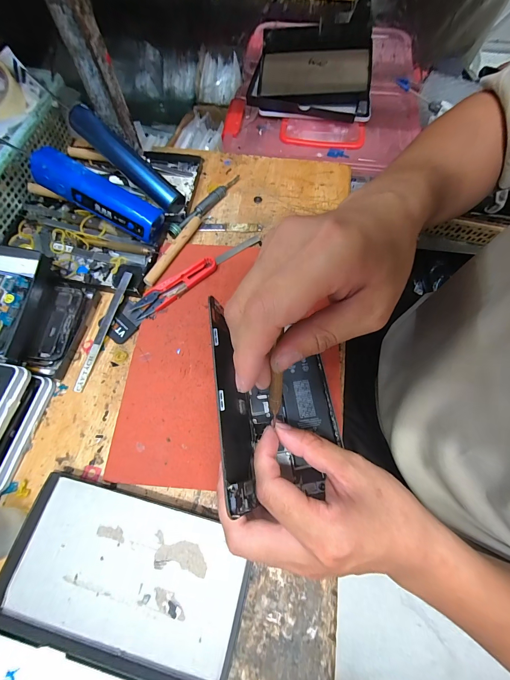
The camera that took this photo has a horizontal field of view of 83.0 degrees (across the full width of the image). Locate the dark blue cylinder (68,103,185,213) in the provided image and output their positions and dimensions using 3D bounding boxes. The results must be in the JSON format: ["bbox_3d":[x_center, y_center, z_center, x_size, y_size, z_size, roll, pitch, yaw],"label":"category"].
[{"bbox_3d":[-0.151,-0.212,0.341,0.155,0.024,0.027,41,70,-5],"label":"dark blue cylinder"}]

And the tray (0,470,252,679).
[{"bbox_3d":[-0.094,0.172,0.218,0.172,0.015,0.099,14,68,5],"label":"tray"}]

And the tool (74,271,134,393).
[{"bbox_3d":[-0.152,-0.011,0.291,0.008,0.004,0.128,20,76,-15],"label":"tool"}]

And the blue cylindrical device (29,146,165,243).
[{"bbox_3d":[-0.166,-0.152,0.307,0.127,0.031,0.038,26,67,-15],"label":"blue cylindrical device"}]

